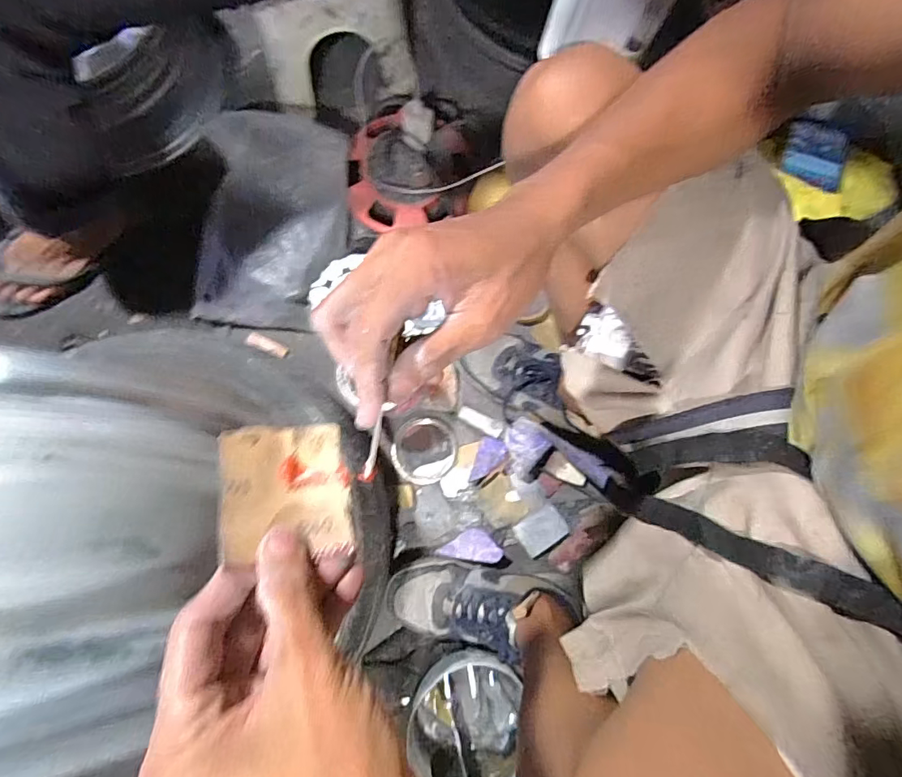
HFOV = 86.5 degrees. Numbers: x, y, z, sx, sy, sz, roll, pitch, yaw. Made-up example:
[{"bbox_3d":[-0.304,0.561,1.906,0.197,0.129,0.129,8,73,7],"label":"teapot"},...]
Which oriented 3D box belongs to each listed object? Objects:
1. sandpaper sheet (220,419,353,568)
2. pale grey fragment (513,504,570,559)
[{"bbox_3d":[-0.078,0.047,0.230,0.058,0.012,0.061,3,62,-32],"label":"sandpaper sheet"},{"bbox_3d":[0.134,0.210,0.712,0.070,0.017,0.054,-32,81,-6],"label":"pale grey fragment"}]

